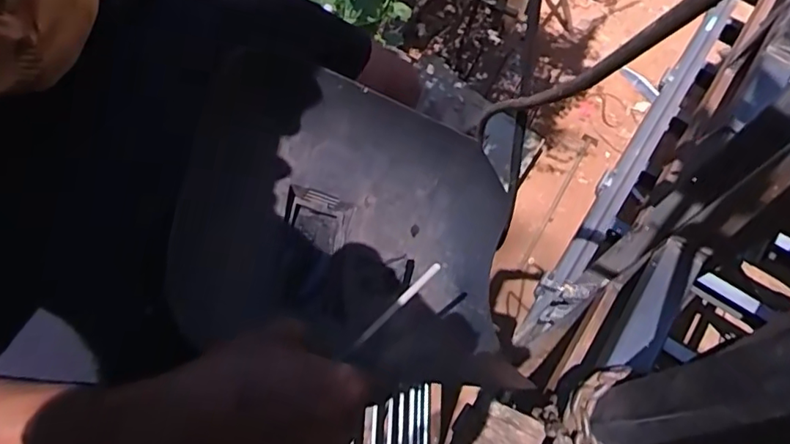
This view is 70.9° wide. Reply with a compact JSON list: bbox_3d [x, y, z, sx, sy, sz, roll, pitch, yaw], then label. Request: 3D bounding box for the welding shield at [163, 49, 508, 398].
[{"bbox_3d":[-0.027,0.015,0.489,0.313,0.130,0.228,24,54,-29],"label":"welding shield"}]

